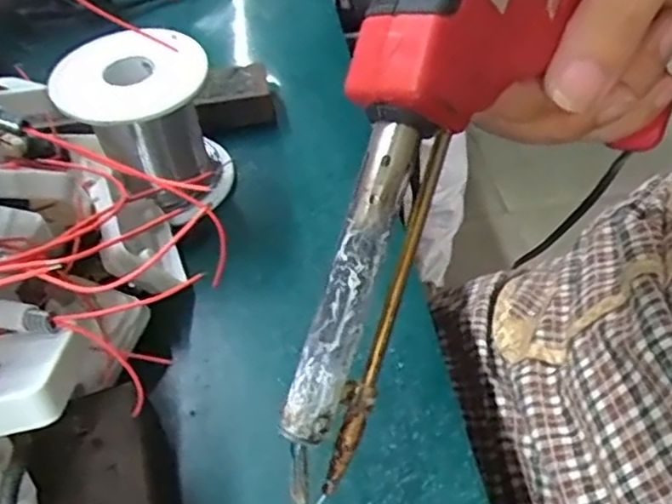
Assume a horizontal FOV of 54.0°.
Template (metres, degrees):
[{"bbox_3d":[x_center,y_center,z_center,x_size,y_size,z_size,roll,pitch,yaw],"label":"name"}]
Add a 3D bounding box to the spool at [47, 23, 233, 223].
[{"bbox_3d":[-0.084,-0.054,0.302,0.061,0.072,0.061,-2,49,2],"label":"spool"}]

